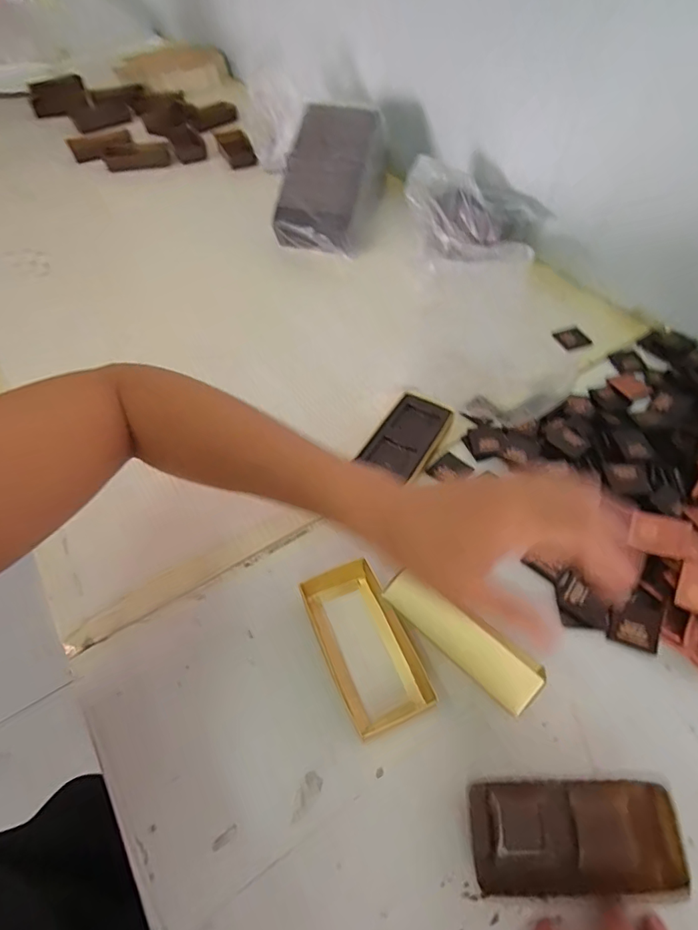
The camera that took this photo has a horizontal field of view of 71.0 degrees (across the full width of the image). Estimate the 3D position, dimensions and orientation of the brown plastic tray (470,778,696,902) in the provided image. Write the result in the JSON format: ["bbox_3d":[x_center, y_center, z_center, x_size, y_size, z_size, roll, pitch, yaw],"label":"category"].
[{"bbox_3d":[0.129,0.219,0.286,0.111,0.036,0.054,-6,53,7],"label":"brown plastic tray"}]

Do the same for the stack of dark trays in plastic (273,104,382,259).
[{"bbox_3d":[-0.030,-0.405,0.703,0.125,0.080,0.217,9,75,11],"label":"stack of dark trays in plastic"}]

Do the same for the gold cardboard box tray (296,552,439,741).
[{"bbox_3d":[0.011,0.129,0.366,0.061,0.019,0.123,-20,56,-15],"label":"gold cardboard box tray"}]

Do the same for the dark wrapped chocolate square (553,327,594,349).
[{"bbox_3d":[0.264,-0.151,0.577,0.029,0.007,0.035,-16,55,-11],"label":"dark wrapped chocolate square"}]

